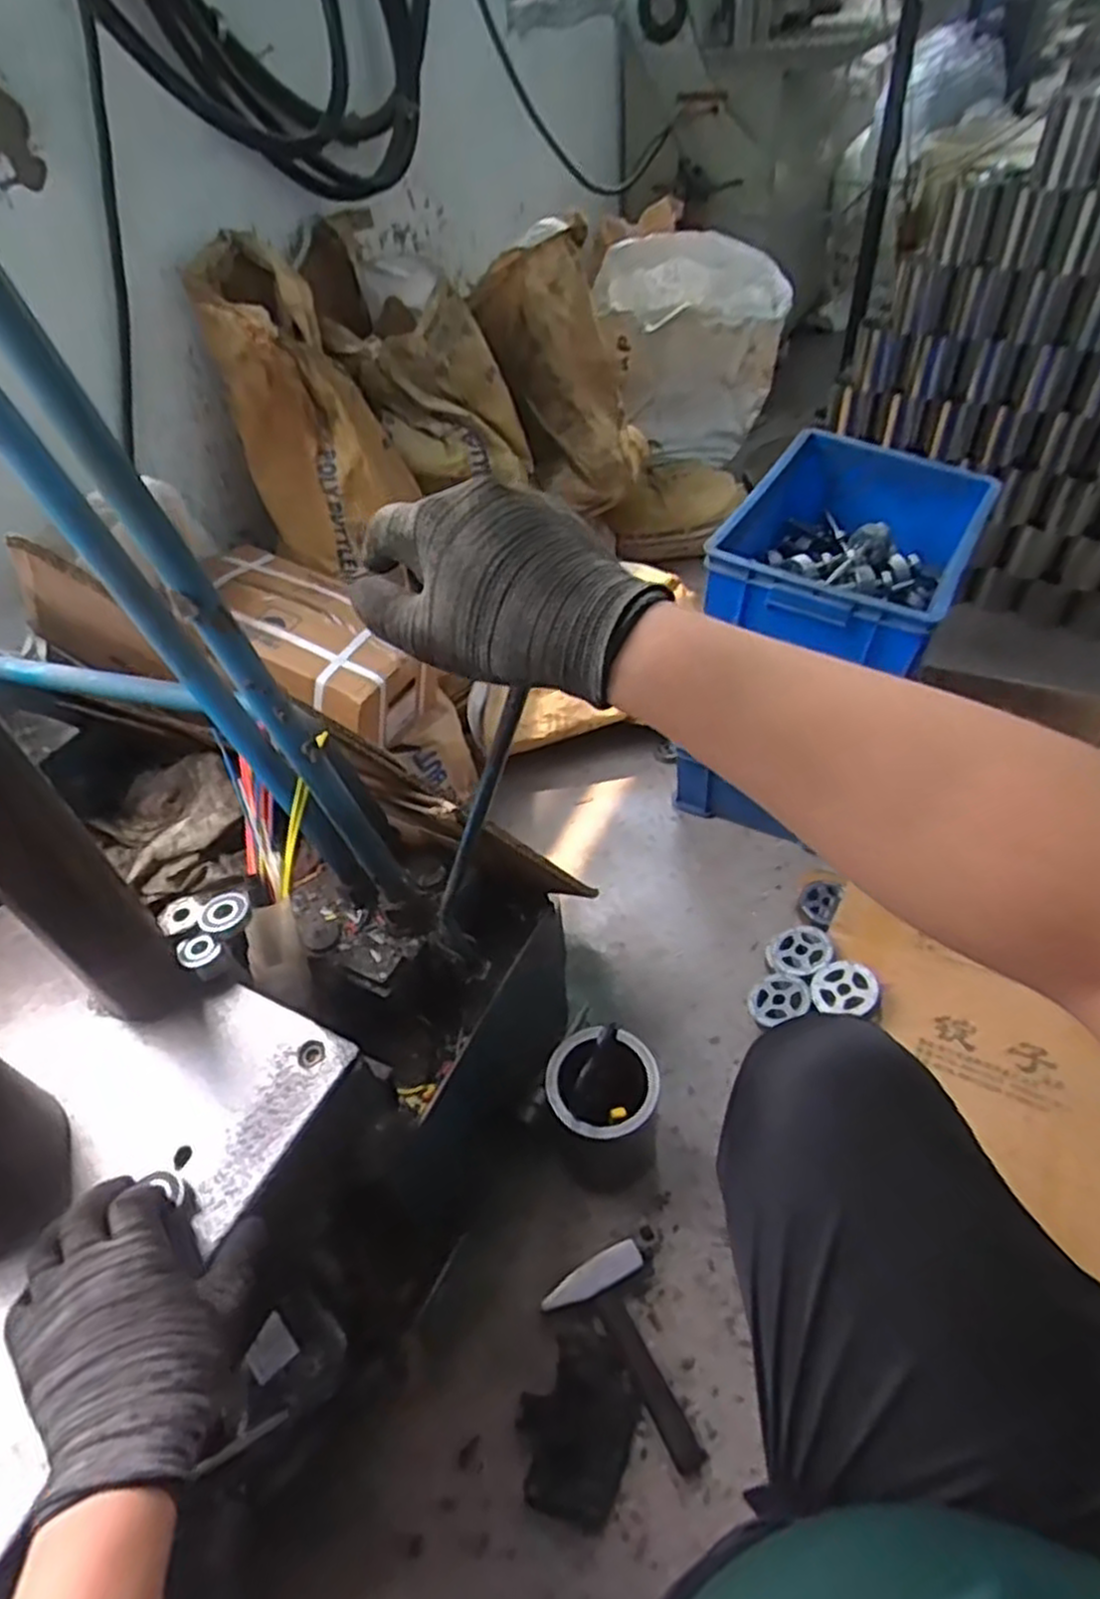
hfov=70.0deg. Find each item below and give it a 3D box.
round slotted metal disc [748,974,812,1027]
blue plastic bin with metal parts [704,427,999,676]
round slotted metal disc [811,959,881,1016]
[{"bbox_3d":[0.289,0.251,0.991,0.076,0.014,0.067,-27,40,2],"label":"round slotted metal disc"},{"bbox_3d":[0.418,-0.349,1.096,0.296,0.139,0.420,20,52,23],"label":"blue plastic bin with metal parts"},{"bbox_3d":[0.368,0.235,0.980,0.078,0.014,0.069,-9,54,27],"label":"round slotted metal disc"}]

